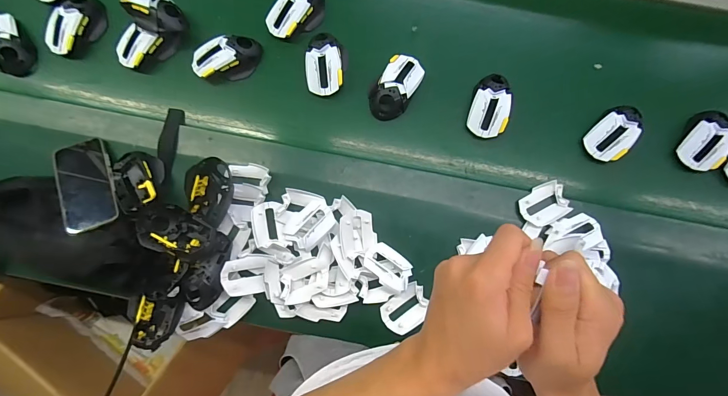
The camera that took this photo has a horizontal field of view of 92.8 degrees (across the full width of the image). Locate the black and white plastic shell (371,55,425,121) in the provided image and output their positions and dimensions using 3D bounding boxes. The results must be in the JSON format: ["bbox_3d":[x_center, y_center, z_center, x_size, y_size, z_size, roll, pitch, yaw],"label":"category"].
[{"bbox_3d":[0.057,-0.192,0.594,0.062,0.033,0.117,32,83,4],"label":"black and white plastic shell"}]

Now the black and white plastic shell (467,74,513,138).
[{"bbox_3d":[0.217,-0.160,0.594,0.061,0.032,0.110,12,83,1],"label":"black and white plastic shell"}]

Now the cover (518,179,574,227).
[{"bbox_3d":[0.300,0.011,0.579,0.079,0.016,0.059,-28,84,-4],"label":"cover"}]

